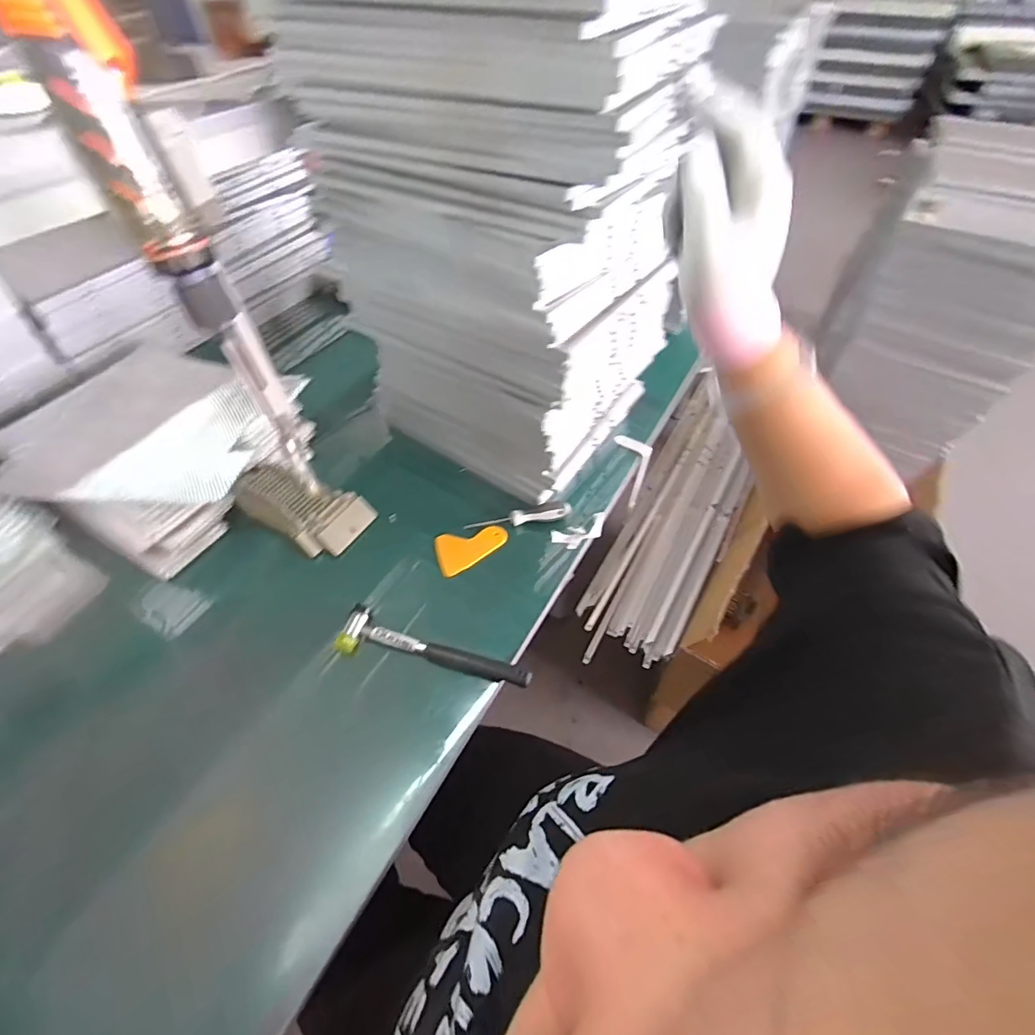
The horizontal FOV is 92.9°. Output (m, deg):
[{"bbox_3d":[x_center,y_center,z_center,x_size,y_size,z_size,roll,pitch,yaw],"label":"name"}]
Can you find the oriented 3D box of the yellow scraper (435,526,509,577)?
[{"bbox_3d":[-0.066,0.042,0.721,0.107,0.011,0.066,-22,55,-17],"label":"yellow scraper"}]

